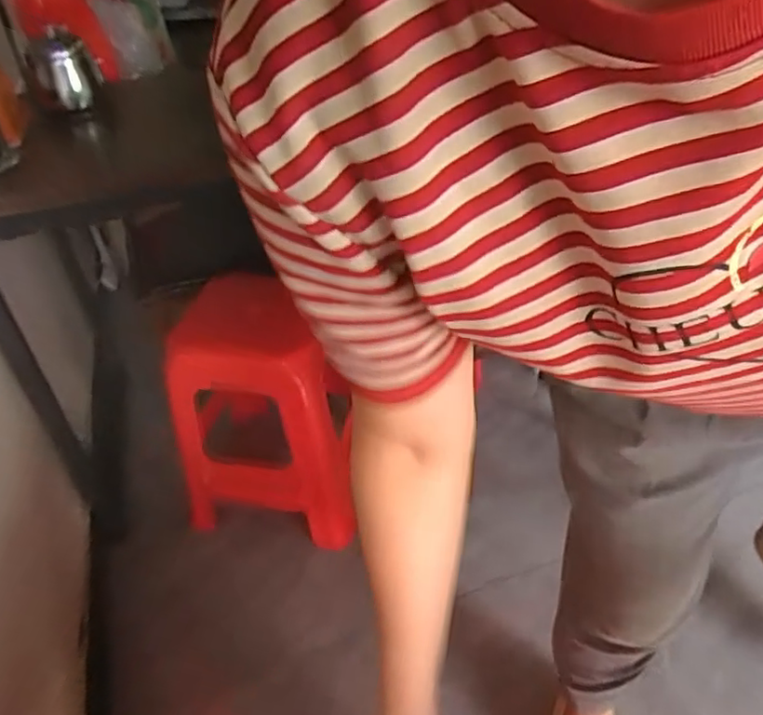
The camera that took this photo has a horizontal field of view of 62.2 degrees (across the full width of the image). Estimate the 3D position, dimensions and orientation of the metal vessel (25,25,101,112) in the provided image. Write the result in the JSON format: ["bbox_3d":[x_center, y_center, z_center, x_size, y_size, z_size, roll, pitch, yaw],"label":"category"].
[{"bbox_3d":[-0.546,-0.500,1.095,0.097,0.117,0.079,-19,38,-17],"label":"metal vessel"}]

